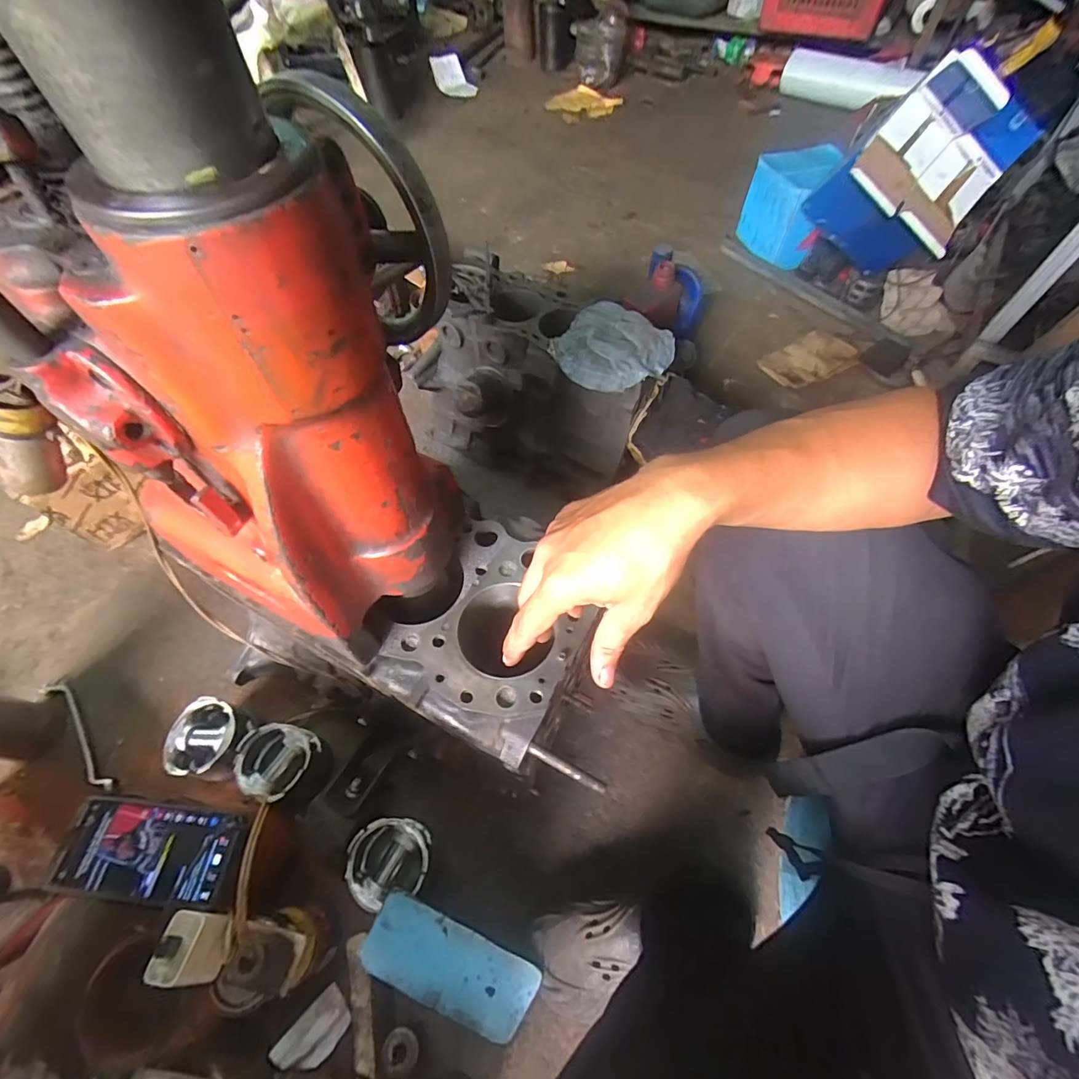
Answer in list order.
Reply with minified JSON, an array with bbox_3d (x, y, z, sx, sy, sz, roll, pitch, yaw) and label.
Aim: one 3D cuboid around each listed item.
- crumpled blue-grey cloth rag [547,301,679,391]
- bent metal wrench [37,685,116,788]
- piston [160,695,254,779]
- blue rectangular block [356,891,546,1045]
[{"bbox_3d":[0.112,-0.293,0.736,0.168,0.027,0.162,28,63,17],"label":"crumpled blue-grey cloth rag"},{"bbox_3d":[-0.670,0.284,0.698,0.215,0.012,0.031,39,67,22],"label":"bent metal wrench"},{"bbox_3d":[-0.446,0.278,0.666,0.088,0.082,0.094,0,59,1],"label":"piston"},{"bbox_3d":[-0.098,0.471,0.531,0.189,0.009,0.100,26,92,1],"label":"blue rectangular block"}]

